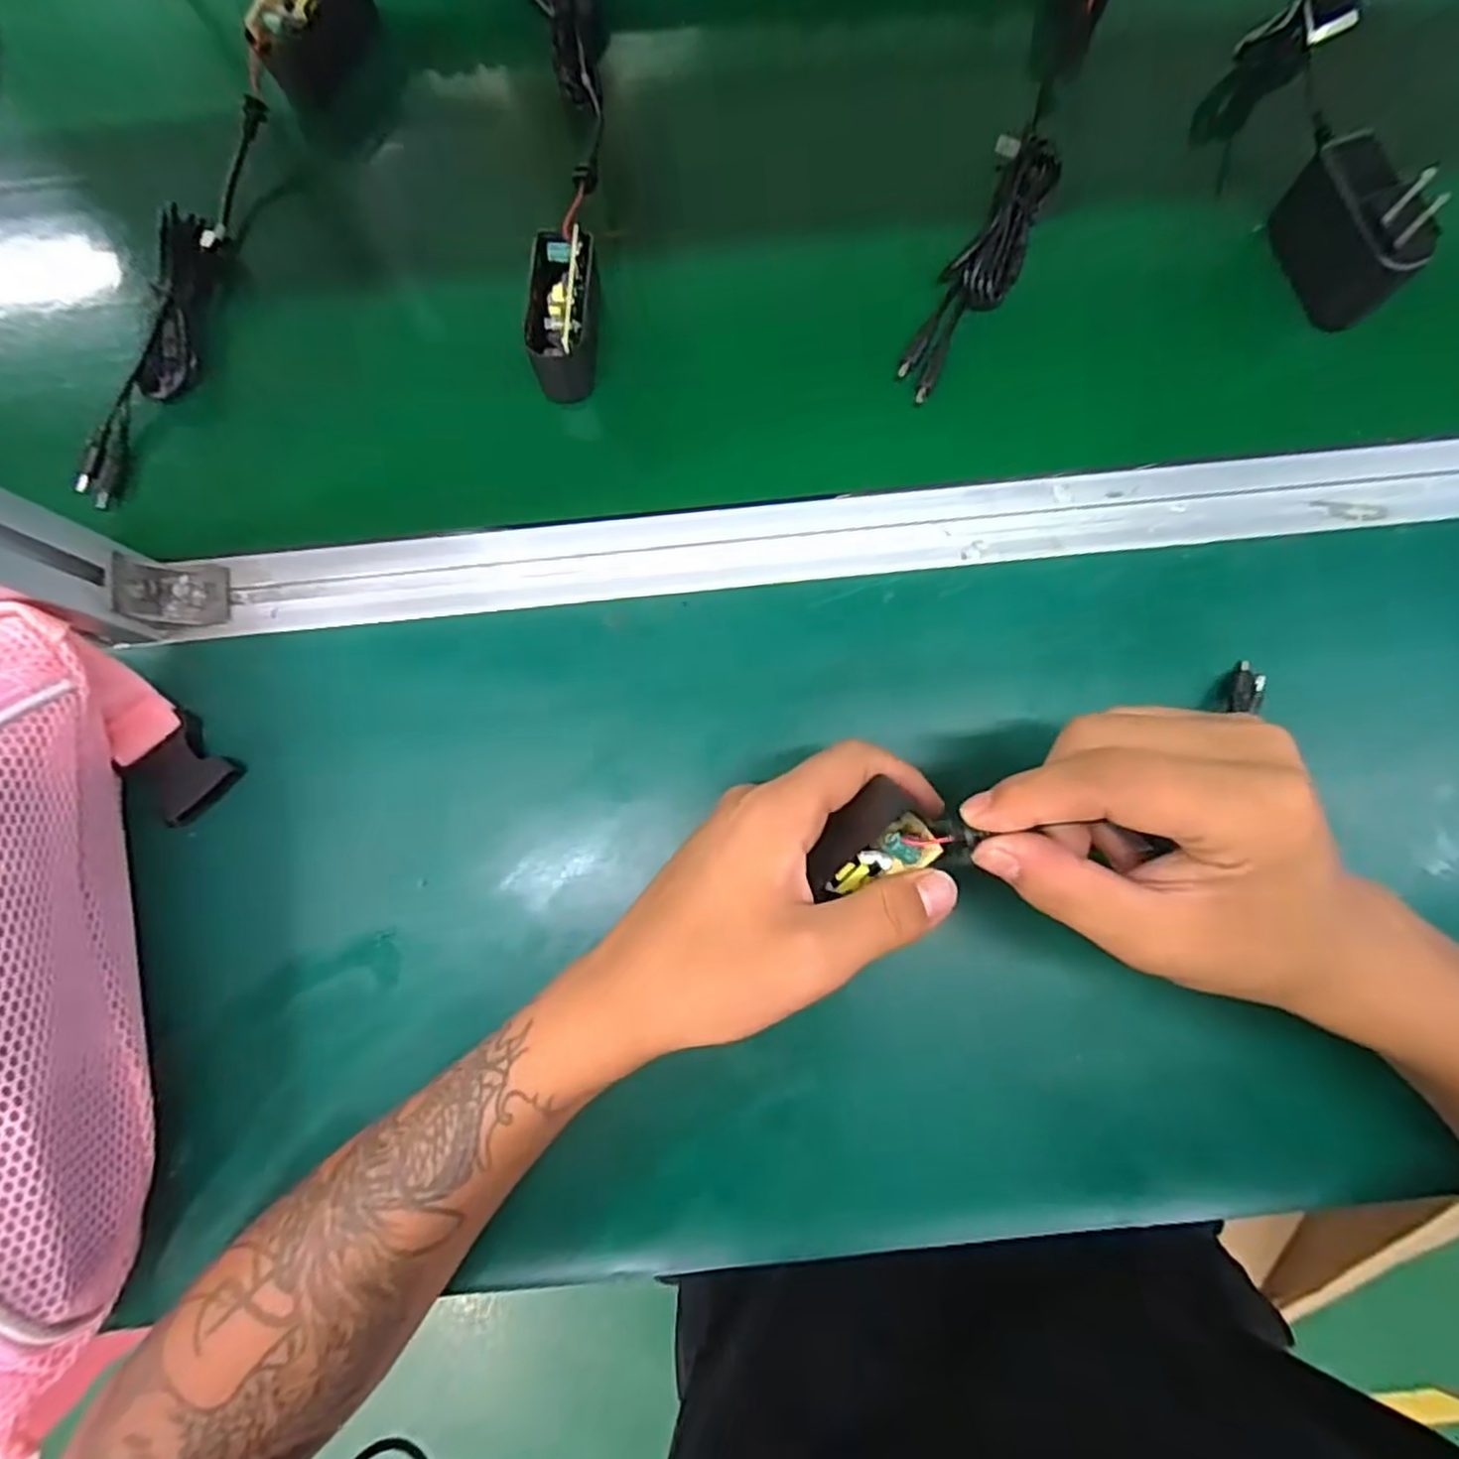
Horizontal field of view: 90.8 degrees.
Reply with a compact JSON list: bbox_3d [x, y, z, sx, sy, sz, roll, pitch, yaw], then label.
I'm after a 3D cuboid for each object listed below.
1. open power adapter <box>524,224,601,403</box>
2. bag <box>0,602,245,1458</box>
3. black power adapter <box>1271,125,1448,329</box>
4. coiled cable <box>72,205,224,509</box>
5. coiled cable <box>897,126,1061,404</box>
[{"bbox_3d":[-0.081,-0.205,0.353,0.030,0.029,0.078,2,83,1],"label":"open power adapter"},{"bbox_3d":[-0.269,0.112,0.277,0.067,0.108,0.305,2,83,1],"label":"bag"},{"bbox_3d":[0.299,-0.240,0.347,0.026,0.052,0.073,-20,83,-2],"label":"black power adapter"},{"bbox_3d":[-0.289,-0.188,0.370,0.027,0.031,0.155,14,83,2],"label":"coiled cable"},{"bbox_3d":[0.132,-0.239,0.369,0.032,0.021,0.142,30,84,4],"label":"coiled cable"}]

